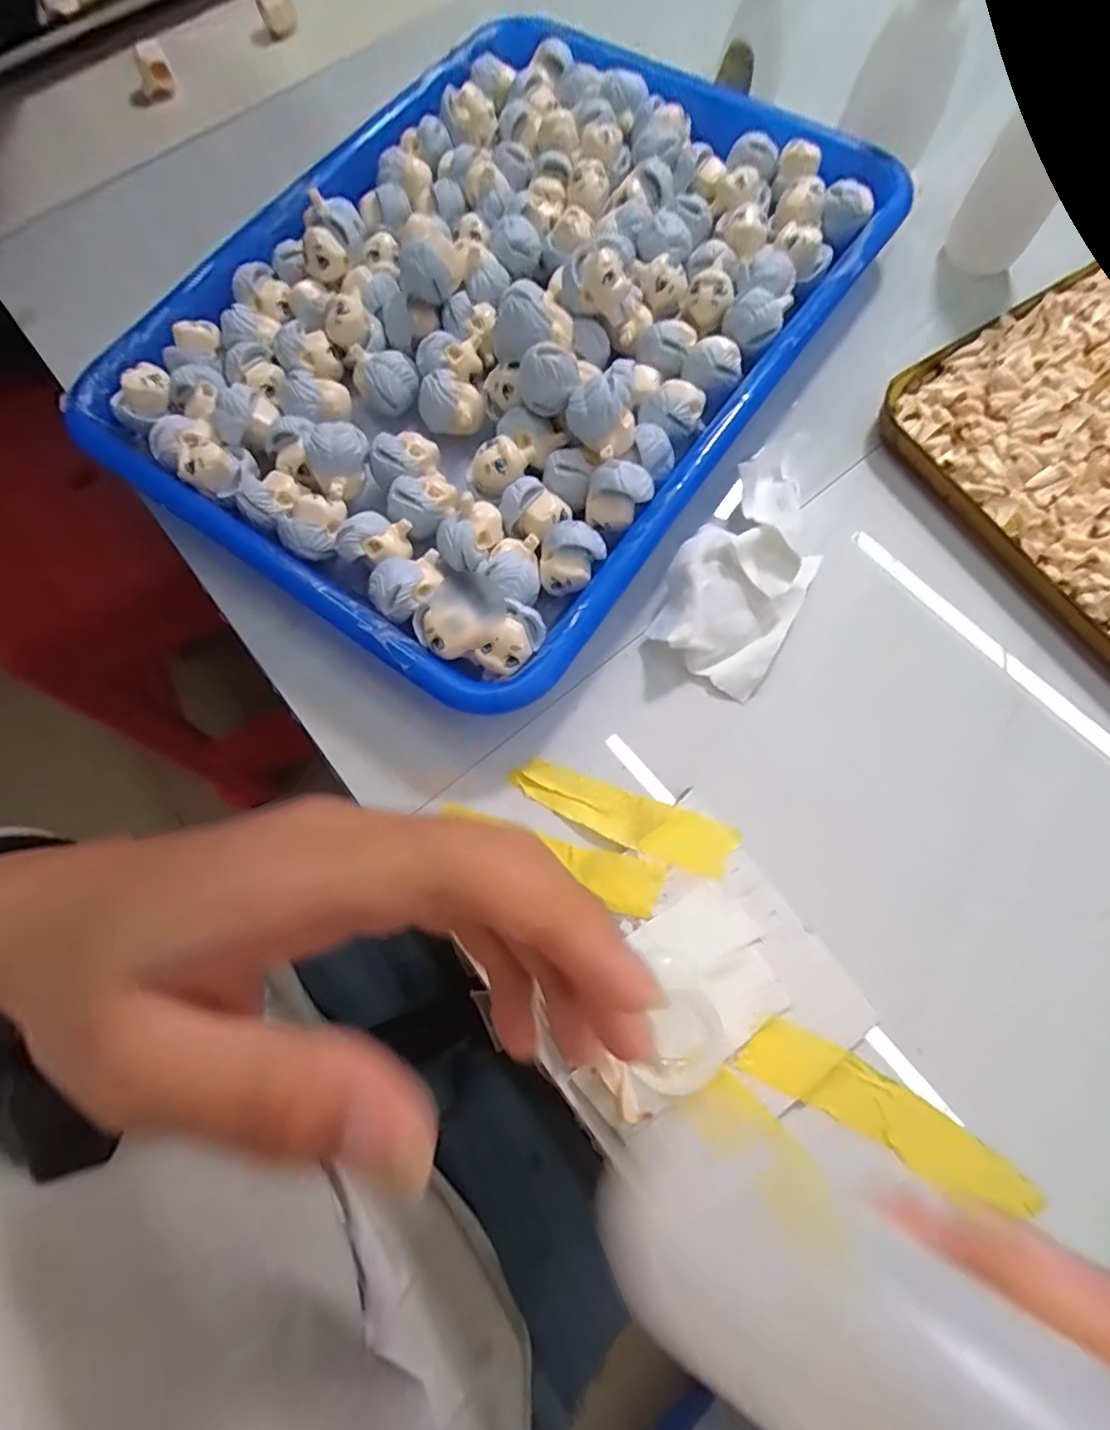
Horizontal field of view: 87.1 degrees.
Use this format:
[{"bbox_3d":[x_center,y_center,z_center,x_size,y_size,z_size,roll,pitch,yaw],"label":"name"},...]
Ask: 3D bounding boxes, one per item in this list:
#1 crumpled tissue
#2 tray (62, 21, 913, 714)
[{"bbox_3d":[0.078,-0.064,0.233,0.048,0.022,0.105,27,75,10],"label":"crumpled tissue"},{"bbox_3d":[-0.022,-0.185,0.263,0.246,0.042,0.327,33,77,11],"label":"tray"}]

